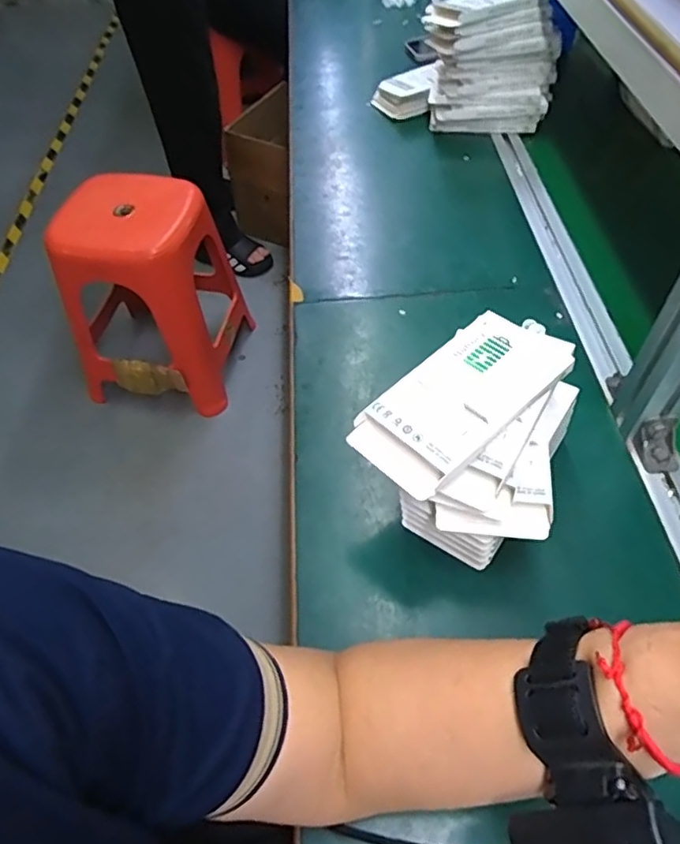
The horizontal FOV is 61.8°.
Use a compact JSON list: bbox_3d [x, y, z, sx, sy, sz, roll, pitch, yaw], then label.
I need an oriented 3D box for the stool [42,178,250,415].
[{"bbox_3d":[-0.455,-0.301,1.381,0.342,0.464,0.325,8,54,8],"label":"stool"}]

